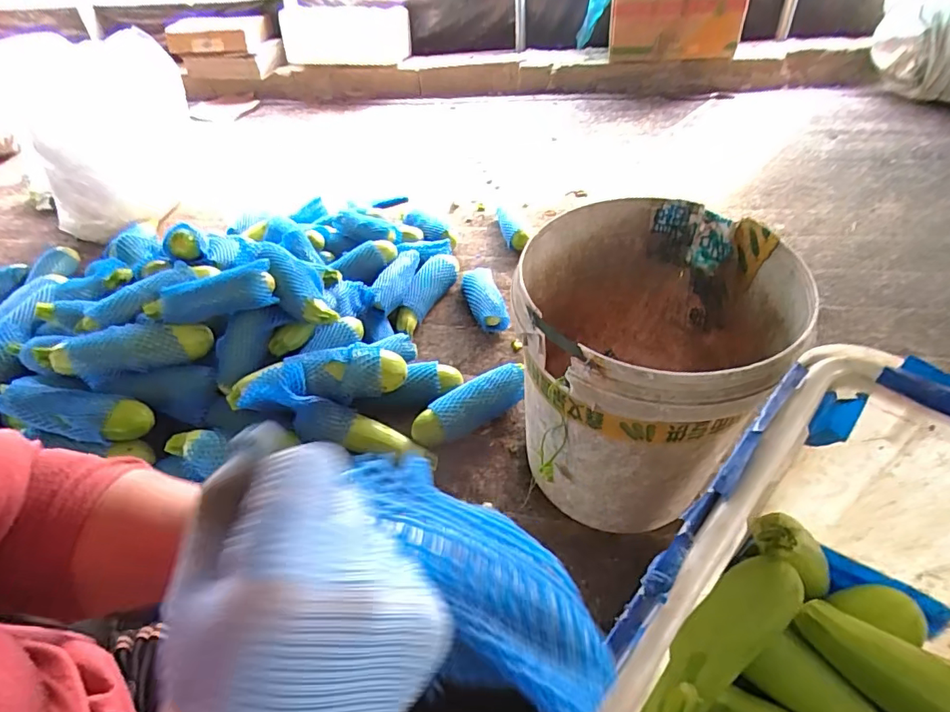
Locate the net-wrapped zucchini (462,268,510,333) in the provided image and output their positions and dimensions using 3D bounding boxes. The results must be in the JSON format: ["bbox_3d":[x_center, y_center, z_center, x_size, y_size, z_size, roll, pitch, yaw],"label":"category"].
[{"bbox_3d":[0.020,-0.116,1.049,0.078,0.063,0.159,-13,46,-6],"label":"net-wrapped zucchini"}]

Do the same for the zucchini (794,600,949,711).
[{"bbox_3d":[0.405,0.303,0.455,0.218,0.046,0.065,27,55,29],"label":"zucchini"}]

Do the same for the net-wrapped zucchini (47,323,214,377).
[{"bbox_3d":[-0.534,-0.012,0.781,0.222,0.055,0.061,-10,44,-24],"label":"net-wrapped zucchini"}]

